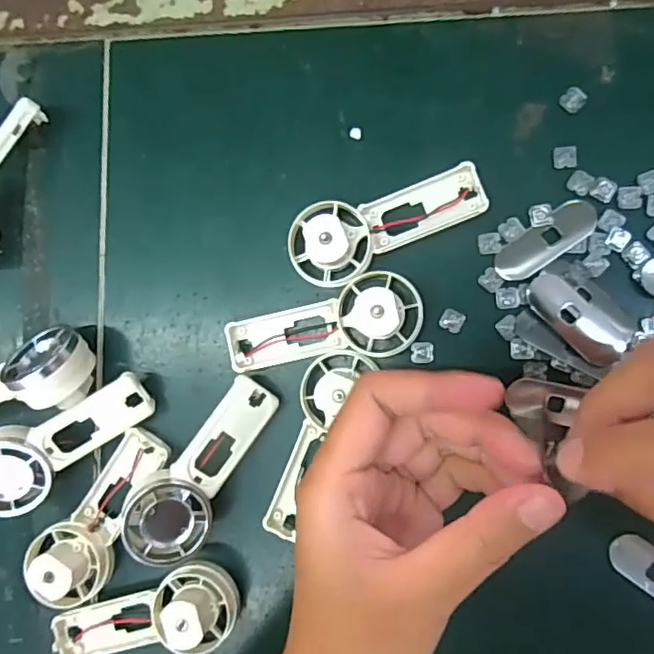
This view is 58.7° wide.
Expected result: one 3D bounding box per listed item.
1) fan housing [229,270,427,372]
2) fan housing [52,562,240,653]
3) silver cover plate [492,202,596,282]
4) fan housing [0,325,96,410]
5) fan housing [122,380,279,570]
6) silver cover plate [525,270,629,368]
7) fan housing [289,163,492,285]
[{"bbox_3d":[-0.002,0.002,0.271,0.092,0.029,0.037,-17,86,7],"label":"fan housing"},{"bbox_3d":[-0.089,0.142,0.278,0.093,0.030,0.037,-18,86,7],"label":"fan housing"},{"bbox_3d":[0.101,-0.040,0.269,0.049,0.004,0.018,-38,84,6],"label":"silver cover plate"},{"bbox_3d":[-0.159,0.025,0.290,0.090,0.034,0.039,-11,87,8],"label":"fan housing"},{"bbox_3d":[-0.059,0.067,0.277,0.037,0.018,0.094,38,81,-17],"label":"fan housing"},{"bbox_3d":[0.114,-0.004,0.266,0.020,0.004,0.049,-43,83,5],"label":"silver cover plate"},{"bbox_3d":[0.028,-0.048,0.270,0.091,0.020,0.035,-22,85,-5],"label":"fan housing"}]

